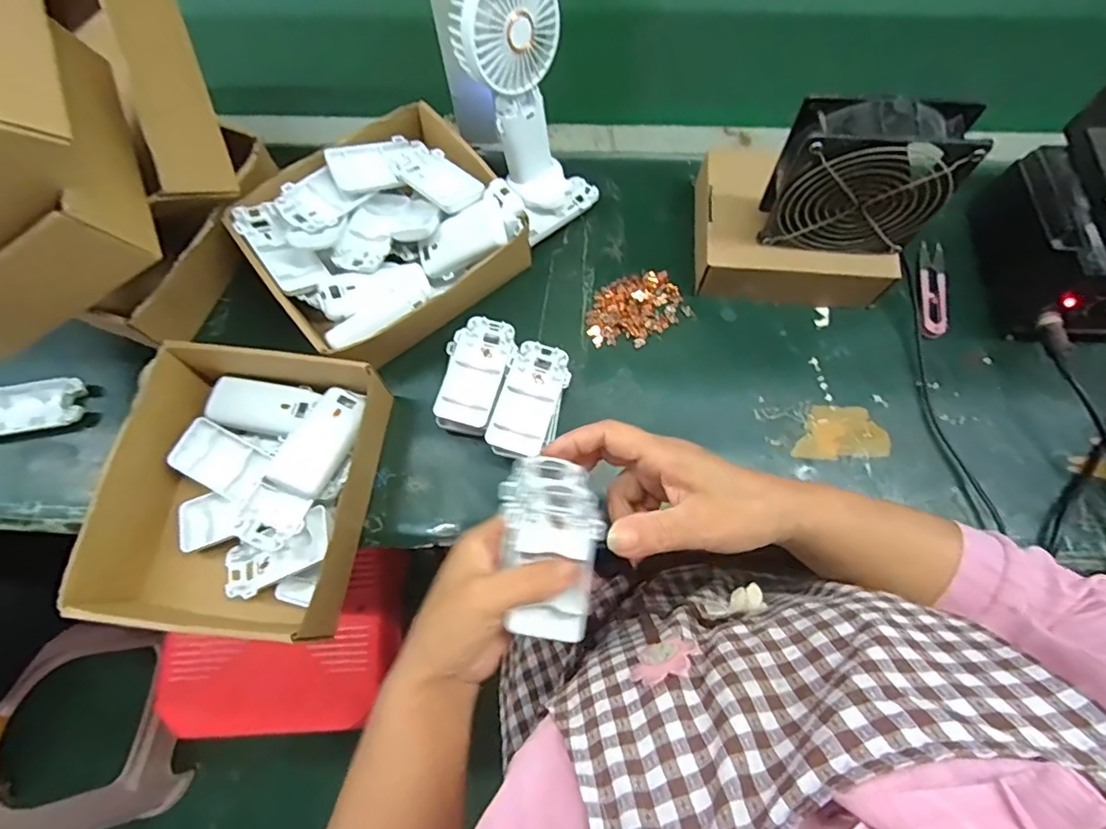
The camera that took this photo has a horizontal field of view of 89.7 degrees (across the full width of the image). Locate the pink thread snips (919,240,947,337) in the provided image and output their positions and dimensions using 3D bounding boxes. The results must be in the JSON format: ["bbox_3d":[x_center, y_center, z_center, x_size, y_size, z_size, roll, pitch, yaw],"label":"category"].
[{"bbox_3d":[0.356,-0.118,0.519,0.026,0.009,0.105,11,72,5],"label":"pink thread snips"}]

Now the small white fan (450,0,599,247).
[{"bbox_3d":[-0.017,-0.263,0.484,0.093,0.186,0.116,-37,75,-11],"label":"small white fan"}]

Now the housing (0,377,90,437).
[{"bbox_3d":[-0.472,-0.006,0.498,0.099,0.012,0.045,-7,71,-2],"label":"housing"}]

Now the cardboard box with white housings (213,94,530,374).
[{"bbox_3d":[-0.150,-0.157,0.504,0.208,0.072,0.199,-39,75,-12],"label":"cardboard box with white housings"}]

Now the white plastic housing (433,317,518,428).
[{"bbox_3d":[-0.068,-0.038,0.473,0.057,0.013,0.096,17,72,6],"label":"white plastic housing"}]

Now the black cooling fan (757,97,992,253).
[{"bbox_3d":[0.234,-0.179,0.428,0.123,0.116,0.049,10,72,4],"label":"black cooling fan"}]

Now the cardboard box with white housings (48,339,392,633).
[{"bbox_3d":[-0.240,0.059,0.445,0.184,0.078,0.215,6,71,3],"label":"cardboard box with white housings"}]

